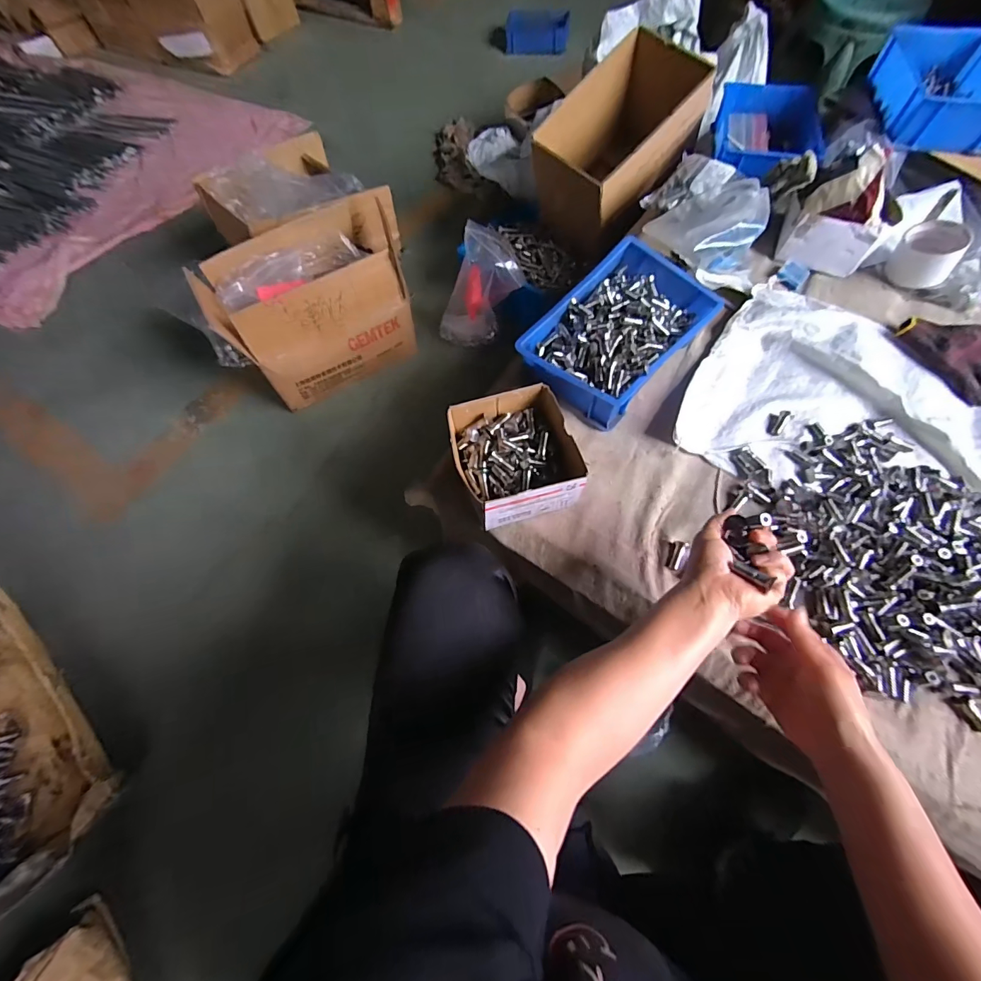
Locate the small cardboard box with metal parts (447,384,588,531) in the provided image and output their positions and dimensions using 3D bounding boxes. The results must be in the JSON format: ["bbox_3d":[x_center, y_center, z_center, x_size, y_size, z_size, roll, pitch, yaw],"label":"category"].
[{"bbox_3d":[0.029,-0.040,0.554,0.140,0.082,0.150,-19,65,-6],"label":"small cardboard box with metal parts"}]

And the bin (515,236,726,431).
[{"bbox_3d":[0.183,-0.222,0.627,0.262,0.095,0.172,-41,69,-15],"label":"bin"}]

